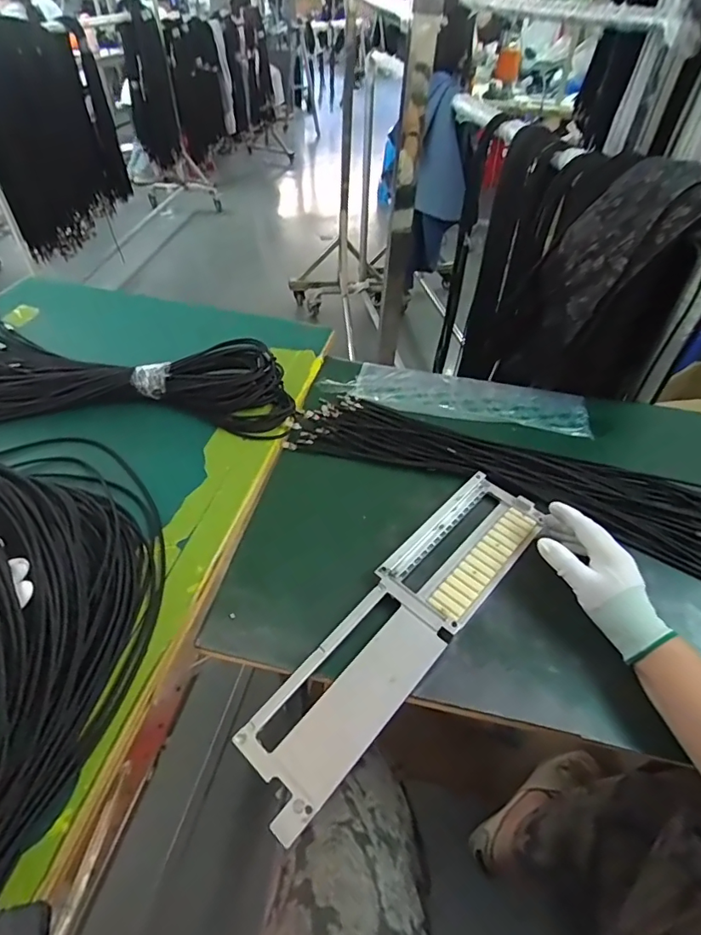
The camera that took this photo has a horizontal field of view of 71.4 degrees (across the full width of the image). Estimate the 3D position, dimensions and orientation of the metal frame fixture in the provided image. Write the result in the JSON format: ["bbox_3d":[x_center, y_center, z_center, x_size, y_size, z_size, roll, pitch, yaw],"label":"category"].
[{"bbox_3d":[0.061,0.144,0.483,0.097,0.019,0.396,33,56,26],"label":"metal frame fixture"}]

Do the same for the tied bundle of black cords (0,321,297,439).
[{"bbox_3d":[-0.449,-0.146,0.691,0.716,0.065,0.276,-1,45,-4],"label":"tied bundle of black cords"}]

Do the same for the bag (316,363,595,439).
[{"bbox_3d":[0.157,-0.108,0.728,0.378,0.012,0.108,10,45,7],"label":"bag"}]

